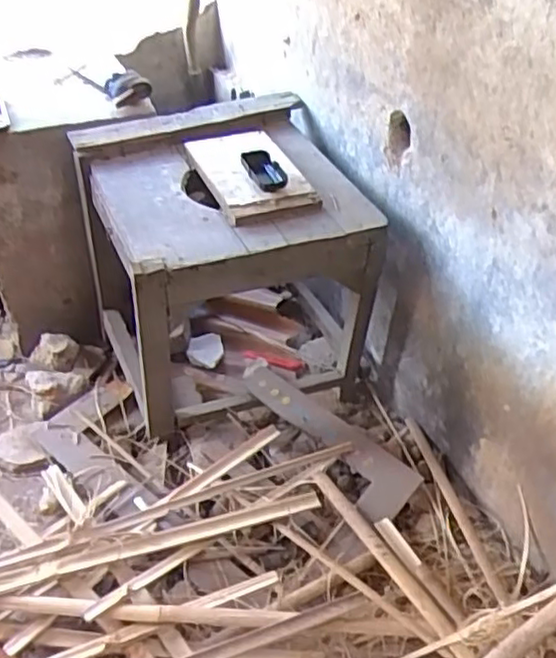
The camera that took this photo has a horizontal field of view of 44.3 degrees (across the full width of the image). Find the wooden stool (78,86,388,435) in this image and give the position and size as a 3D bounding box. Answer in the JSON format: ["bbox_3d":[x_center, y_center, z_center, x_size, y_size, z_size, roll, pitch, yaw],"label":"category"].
[{"bbox_3d":[-0.104,-0.129,1.306,0.469,0.423,0.462,-12,43,-13],"label":"wooden stool"}]

